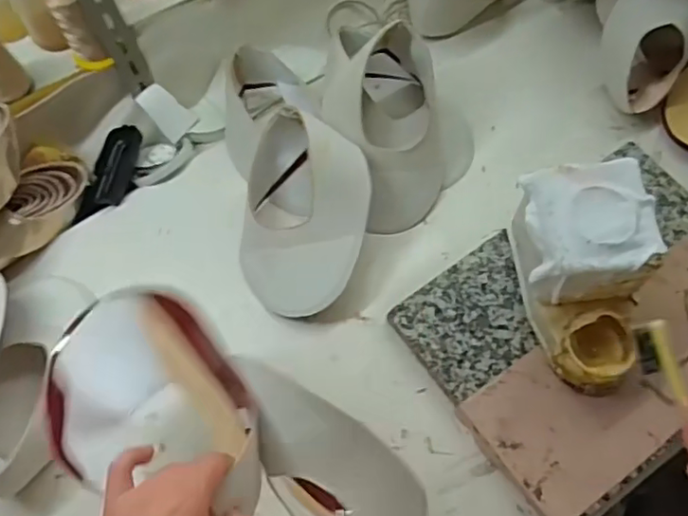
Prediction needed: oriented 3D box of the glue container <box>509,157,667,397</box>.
[{"bbox_3d":[0.237,0.022,0.607,0.114,0.127,0.195,0,65,2],"label":"glue container"}]

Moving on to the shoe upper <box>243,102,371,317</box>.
[{"bbox_3d":[-0.047,-0.053,0.683,0.149,0.111,0.220,6,66,5],"label":"shoe upper"}]

